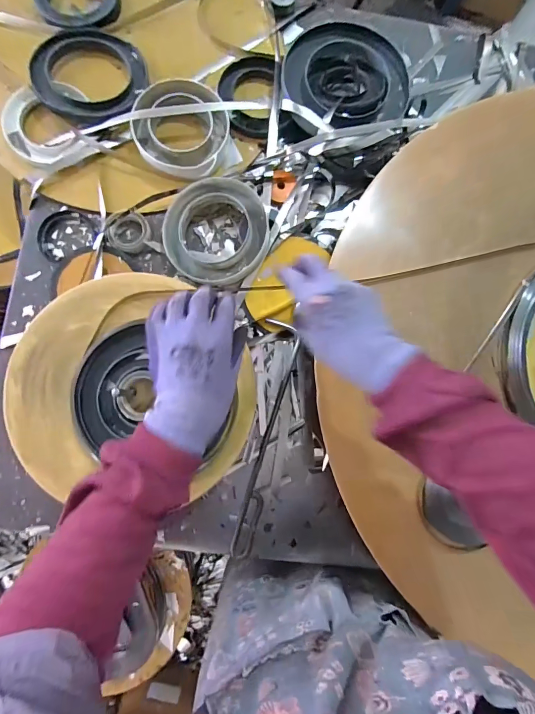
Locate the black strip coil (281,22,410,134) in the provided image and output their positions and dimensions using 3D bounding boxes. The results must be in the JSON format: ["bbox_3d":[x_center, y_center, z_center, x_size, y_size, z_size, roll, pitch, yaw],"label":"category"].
[{"bbox_3d":[0.116,-0.419,0.521,0.181,0.025,0.153,-18,85,-6],"label":"black strip coil"}]

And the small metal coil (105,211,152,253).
[{"bbox_3d":[-0.194,-0.176,0.486,0.056,0.020,0.054,0,84,-4],"label":"small metal coil"}]

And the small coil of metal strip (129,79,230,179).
[{"bbox_3d":[-0.124,-0.328,0.502,0.133,0.035,0.121,-6,84,-5],"label":"small coil of metal strip"}]

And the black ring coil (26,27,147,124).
[{"bbox_3d":[-0.258,-0.401,0.500,0.137,0.031,0.146,0,84,-4],"label":"black ring coil"}]

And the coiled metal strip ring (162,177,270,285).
[{"bbox_3d":[-0.072,-0.175,0.487,0.143,0.034,0.139,0,84,-4],"label":"coiled metal strip ring"}]

